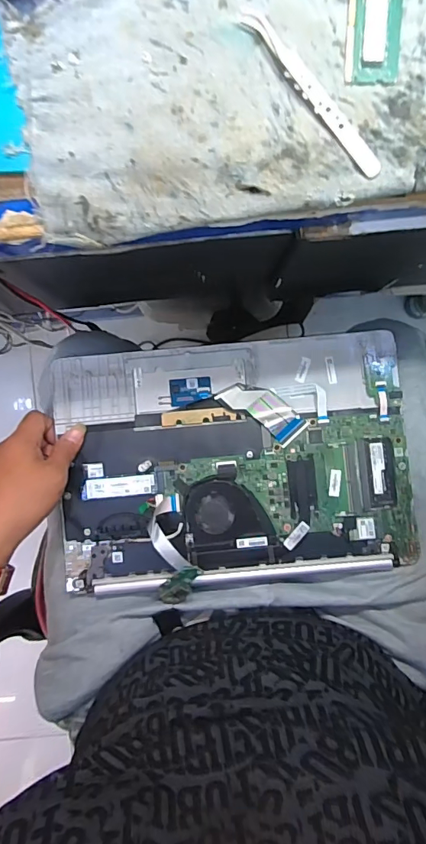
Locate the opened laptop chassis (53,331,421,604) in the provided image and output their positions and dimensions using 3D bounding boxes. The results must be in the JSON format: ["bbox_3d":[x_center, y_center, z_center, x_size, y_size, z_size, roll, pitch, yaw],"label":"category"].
[{"bbox_3d":[0.022,0.040,0.462,0.346,0.010,0.240,-5,86,0],"label":"opened laptop chassis"}]

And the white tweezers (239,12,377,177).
[{"bbox_3d":[0.058,-0.192,0.267,0.009,0.007,0.118,-42,93,2],"label":"white tweezers"}]

